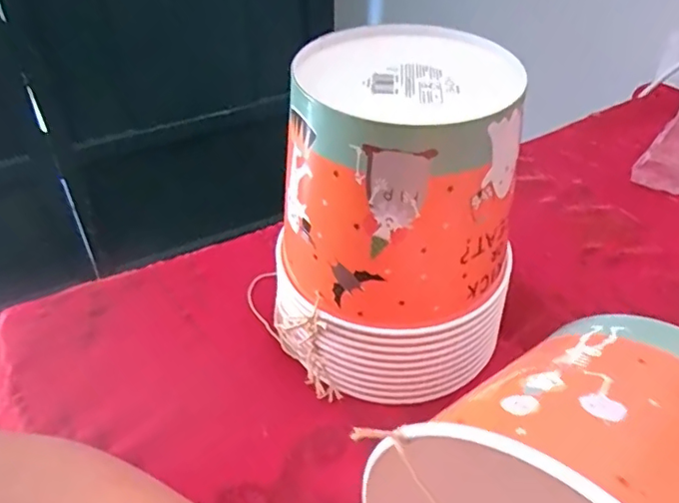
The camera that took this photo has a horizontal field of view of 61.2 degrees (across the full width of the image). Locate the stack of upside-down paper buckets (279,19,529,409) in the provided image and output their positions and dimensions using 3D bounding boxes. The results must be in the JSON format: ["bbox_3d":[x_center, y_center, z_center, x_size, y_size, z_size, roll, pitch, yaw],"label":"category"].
[{"bbox_3d":[0.035,-0.018,0.383,0.159,0.203,0.139,7,41,9],"label":"stack of upside-down paper buckets"}]

